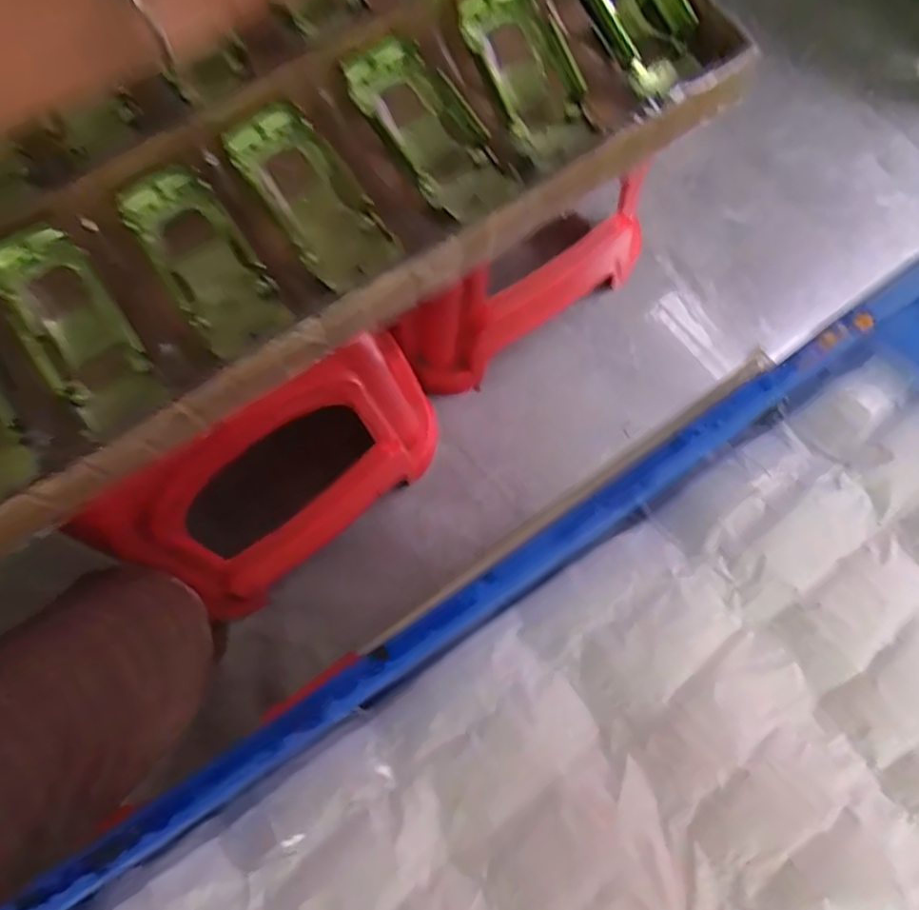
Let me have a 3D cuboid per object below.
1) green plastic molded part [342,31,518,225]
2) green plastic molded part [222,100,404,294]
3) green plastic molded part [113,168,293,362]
[{"bbox_3d":[-0.020,-0.206,0.462,0.056,0.031,0.121,-37,79,-8],"label":"green plastic molded part"},{"bbox_3d":[-0.091,-0.156,0.453,0.056,0.034,0.131,-34,79,-8],"label":"green plastic molded part"},{"bbox_3d":[-0.153,-0.116,0.438,0.052,0.033,0.118,-34,79,-8],"label":"green plastic molded part"}]

